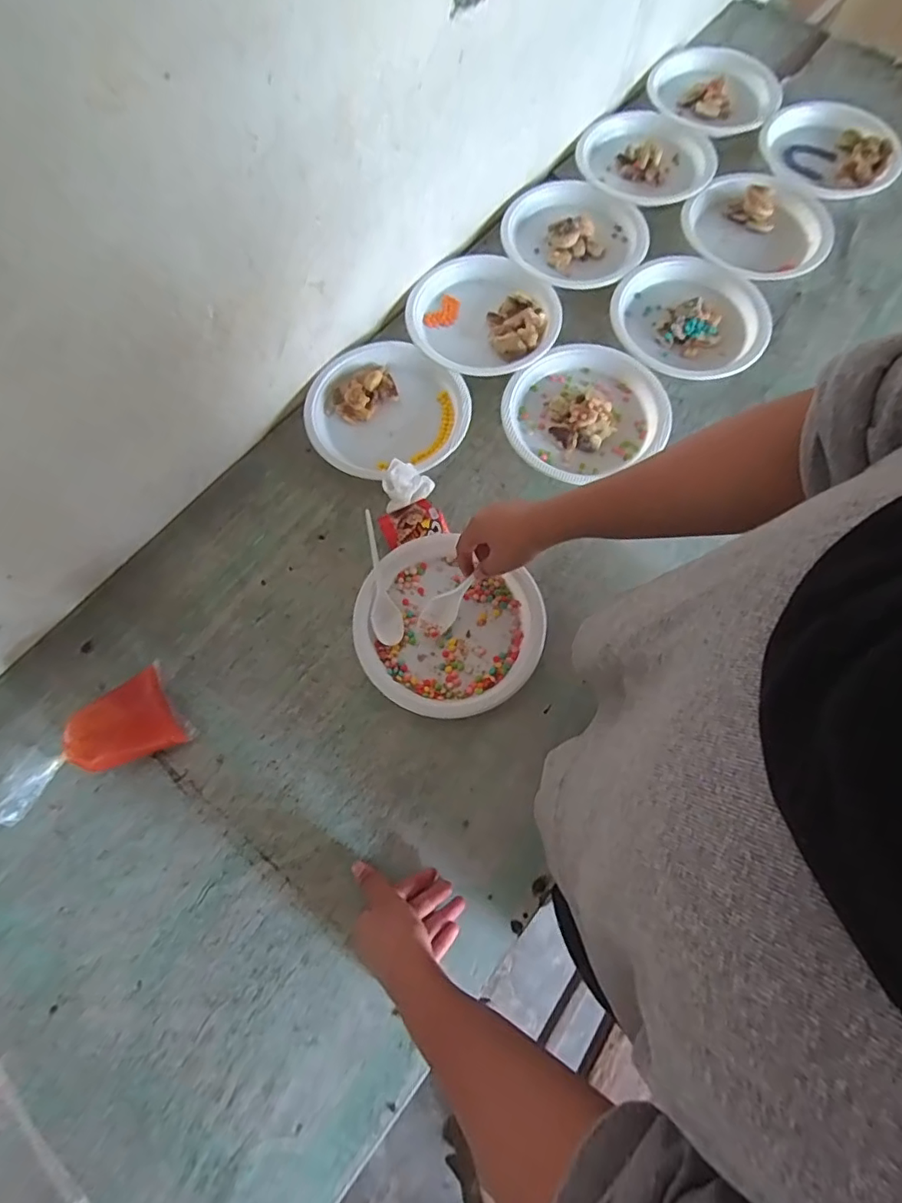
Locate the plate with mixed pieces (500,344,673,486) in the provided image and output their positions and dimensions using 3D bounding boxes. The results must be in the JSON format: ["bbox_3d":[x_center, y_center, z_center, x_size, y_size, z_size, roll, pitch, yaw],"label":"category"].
[{"bbox_3d":[0.169,-0.246,0.703,0.204,0.028,0.179,-30,73,-9],"label":"plate with mixed pieces"}]

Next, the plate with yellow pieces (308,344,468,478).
[{"bbox_3d":[-0.082,-0.241,0.708,0.199,0.024,0.193,0,71,1],"label":"plate with yellow pieces"}]

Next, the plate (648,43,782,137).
[{"bbox_3d":[0.429,-0.837,0.904,0.202,0.026,0.181,6,71,3],"label":"plate"}]

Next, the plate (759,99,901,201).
[{"bbox_3d":[0.589,-0.705,0.855,0.216,0.016,0.208,0,71,1],"label":"plate"}]

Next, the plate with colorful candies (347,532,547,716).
[{"bbox_3d":[-0.005,0.030,0.612,0.198,0.029,0.187,0,71,1],"label":"plate with colorful candies"}]

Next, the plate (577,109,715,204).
[{"bbox_3d":[0.302,-0.681,0.852,0.206,0.035,0.188,0,71,1],"label":"plate"}]

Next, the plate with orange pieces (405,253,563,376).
[{"bbox_3d":[0.039,-0.389,0.753,0.201,0.024,0.192,0,71,1],"label":"plate with orange pieces"}]

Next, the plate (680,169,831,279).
[{"bbox_3d":[0.441,-0.541,0.799,0.201,0.024,0.189,0,71,1],"label":"plate"}]

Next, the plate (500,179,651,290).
[{"bbox_3d":[0.180,-0.530,0.797,0.200,0.022,0.195,0,71,1],"label":"plate"}]

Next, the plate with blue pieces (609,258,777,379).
[{"bbox_3d":[0.329,-0.381,0.747,0.204,0.021,0.199,0,71,1],"label":"plate with blue pieces"}]

